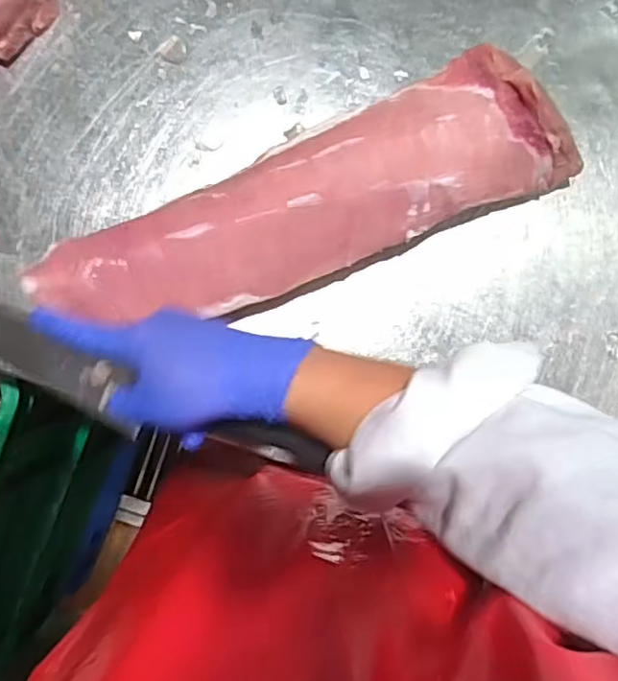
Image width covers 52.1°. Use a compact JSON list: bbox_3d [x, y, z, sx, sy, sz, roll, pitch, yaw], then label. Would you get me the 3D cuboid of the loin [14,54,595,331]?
[{"bbox_3d":[0.004,-0.100,0.511,0.413,0.070,0.115,-27,90,-4],"label":"loin"}]

